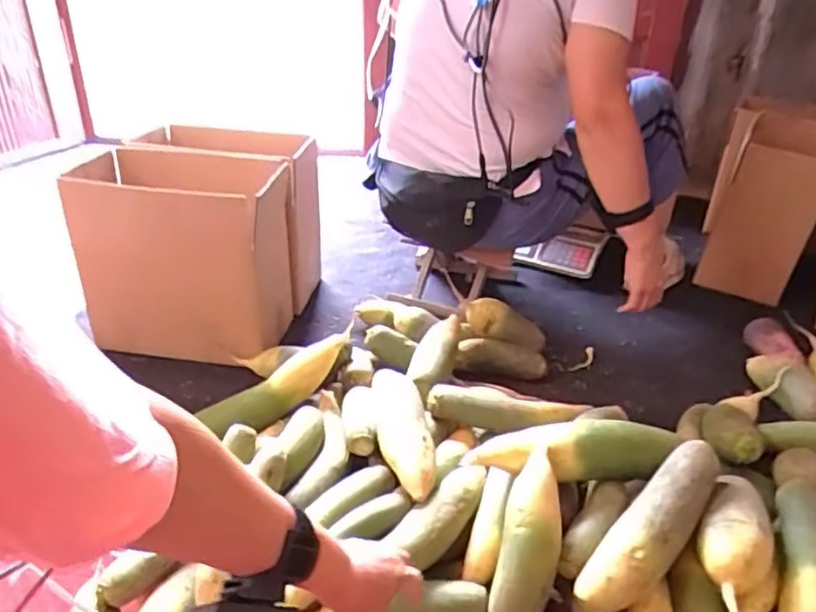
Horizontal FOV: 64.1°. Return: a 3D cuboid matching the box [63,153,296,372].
[{"bbox_3d":[-0.398,-0.083,1.210,0.325,0.348,0.231,4,31,6],"label":"box"}]

